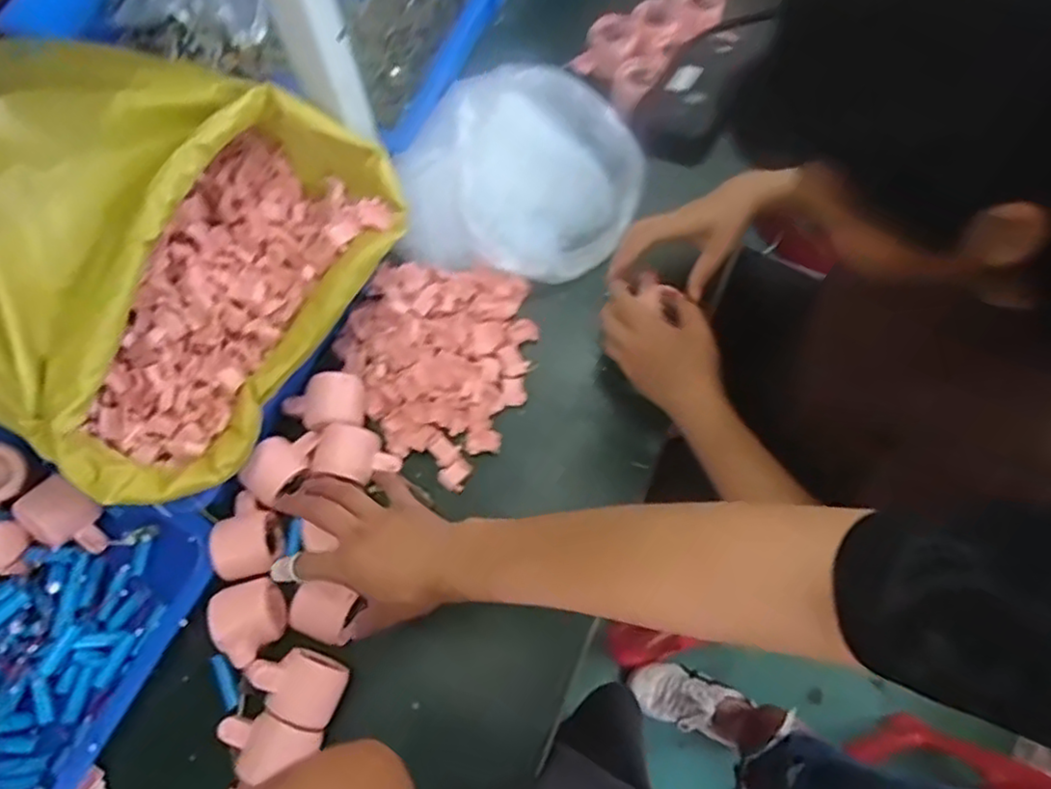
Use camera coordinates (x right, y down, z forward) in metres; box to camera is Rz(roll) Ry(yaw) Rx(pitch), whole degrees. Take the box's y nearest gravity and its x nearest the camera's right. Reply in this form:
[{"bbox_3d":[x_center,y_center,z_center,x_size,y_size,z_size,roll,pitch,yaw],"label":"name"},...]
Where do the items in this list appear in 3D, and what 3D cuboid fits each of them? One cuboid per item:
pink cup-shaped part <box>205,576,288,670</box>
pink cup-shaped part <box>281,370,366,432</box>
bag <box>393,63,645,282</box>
[{"bbox_3d":[-0.254,0.206,0.609,0.065,0.046,0.074,-21,70,-6],"label":"pink cup-shaped part"},{"bbox_3d":[-0.206,0.009,0.686,0.083,0.044,0.052,-8,69,-1],"label":"pink cup-shaped part"},{"bbox_3d":[-0.003,-0.232,0.756,0.242,0.139,0.209,18,71,8],"label":"bag"}]

